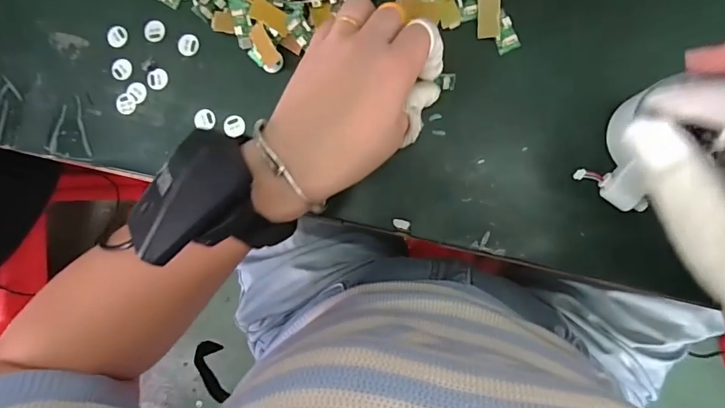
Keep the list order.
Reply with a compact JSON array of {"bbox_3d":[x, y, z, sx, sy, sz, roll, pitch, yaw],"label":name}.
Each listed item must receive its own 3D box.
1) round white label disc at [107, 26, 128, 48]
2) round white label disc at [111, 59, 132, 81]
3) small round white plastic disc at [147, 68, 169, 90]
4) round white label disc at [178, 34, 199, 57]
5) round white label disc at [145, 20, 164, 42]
[{"bbox_3d":[-0.203,-0.138,0.364,0.017,0.004,0.017,0,92,9],"label":"round white label disc"},{"bbox_3d":[-0.198,-0.111,0.362,0.016,0.004,0.017,0,92,9],"label":"round white label disc"},{"bbox_3d":[-0.166,-0.101,0.358,0.018,0.004,0.017,0,92,9],"label":"small round white plastic disc"},{"bbox_3d":[-0.140,-0.127,0.353,0.017,0.004,0.017,22,95,8],"label":"round white label disc"},{"bbox_3d":[-0.169,-0.141,0.361,0.016,0.004,0.017,0,92,9],"label":"round white label disc"}]

